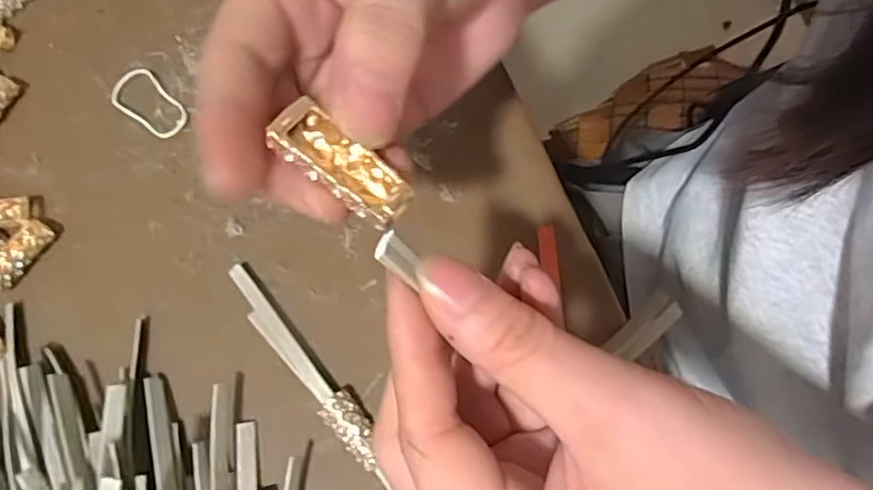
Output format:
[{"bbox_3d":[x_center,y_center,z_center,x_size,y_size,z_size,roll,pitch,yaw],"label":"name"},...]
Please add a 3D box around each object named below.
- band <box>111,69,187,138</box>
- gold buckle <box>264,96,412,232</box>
[{"bbox_3d":[-0.151,-0.074,0.321,0.025,0.004,0.047,-42,77,-12],"label":"band"},{"bbox_3d":[-0.022,-0.019,0.149,0.035,0.009,0.013,40,76,-5],"label":"gold buckle"}]

